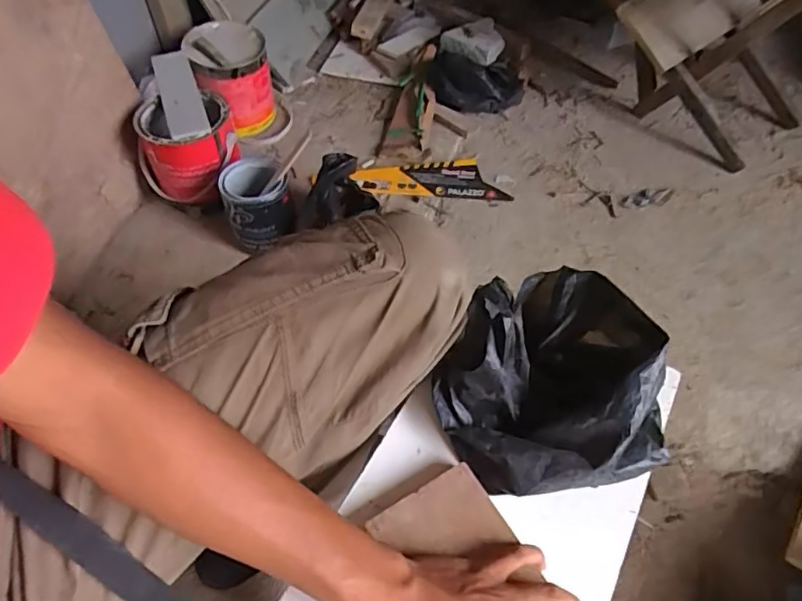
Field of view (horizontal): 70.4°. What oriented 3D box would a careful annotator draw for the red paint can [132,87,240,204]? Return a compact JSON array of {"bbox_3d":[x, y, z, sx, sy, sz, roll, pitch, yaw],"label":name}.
[{"bbox_3d":[-0.353,-0.260,0.970,0.170,0.121,0.158,25,56,17],"label":"red paint can"}]

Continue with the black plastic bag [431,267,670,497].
[{"bbox_3d":[0.137,0.060,0.488,0.198,0.099,0.189,-28,58,-21],"label":"black plastic bag"}]

